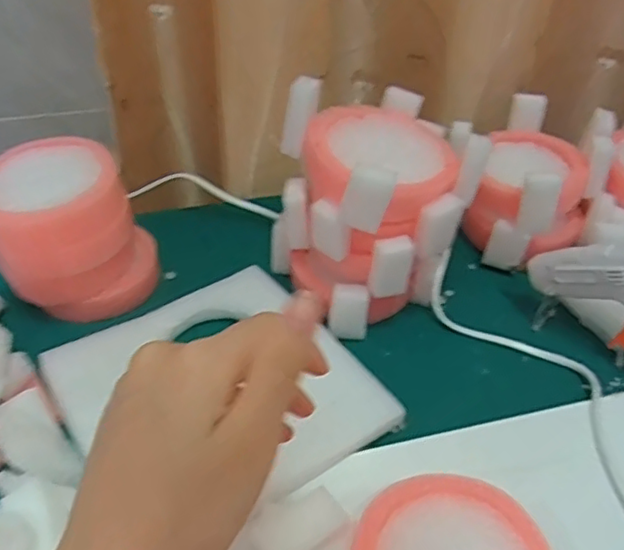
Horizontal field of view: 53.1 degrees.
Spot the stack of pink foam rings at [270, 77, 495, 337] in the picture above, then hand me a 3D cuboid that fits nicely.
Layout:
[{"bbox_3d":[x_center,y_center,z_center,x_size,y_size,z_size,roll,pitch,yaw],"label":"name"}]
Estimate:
[{"bbox_3d":[0.046,-0.045,0.461,0.120,0.145,0.103,-13,44,-17],"label":"stack of pink foam rings"}]

